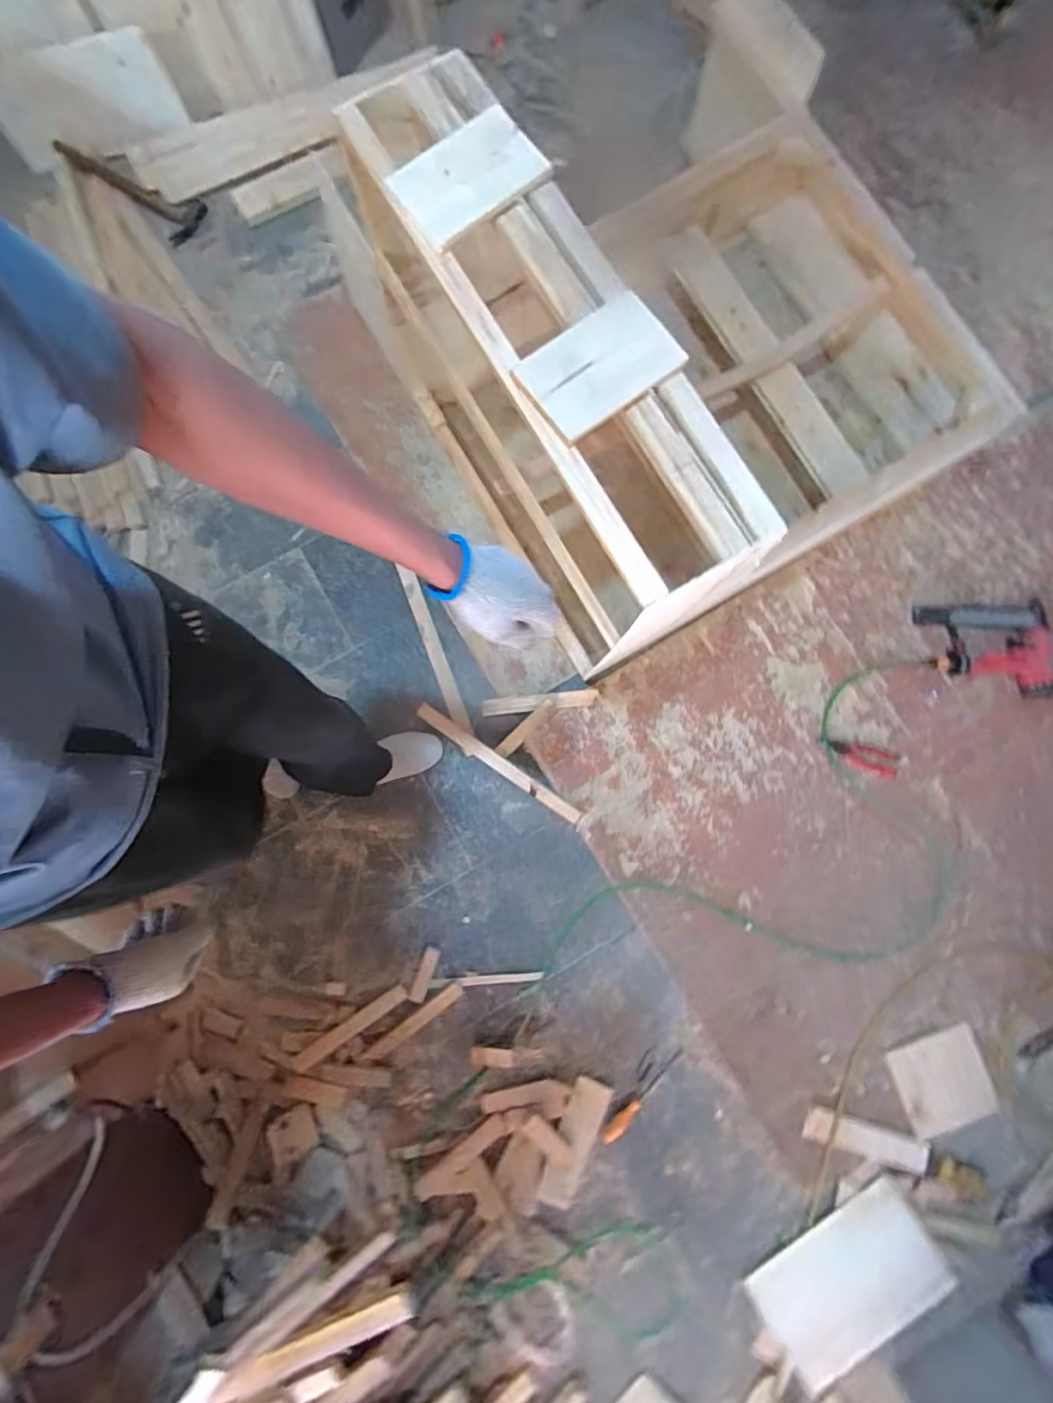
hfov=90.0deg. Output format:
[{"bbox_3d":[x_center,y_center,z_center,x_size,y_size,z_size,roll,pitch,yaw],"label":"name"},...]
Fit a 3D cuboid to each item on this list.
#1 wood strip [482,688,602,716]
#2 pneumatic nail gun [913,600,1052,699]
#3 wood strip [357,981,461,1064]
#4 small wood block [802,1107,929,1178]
[{"bbox_3d":[0.034,0.002,1.230,0.266,0.022,0.038,-5,84,-1],"label":"wood strip"},{"bbox_3d":[1.071,-0.122,1.197,0.287,0.084,0.228,-2,84,-1],"label":"pneumatic nail gun"},{"bbox_3d":[-0.255,0.717,1.166,0.261,0.016,0.035,-35,85,-4],"label":"wood strip"},{"bbox_3d":[0.726,0.938,1.121,0.253,0.022,0.067,15,84,1],"label":"small wood block"}]

